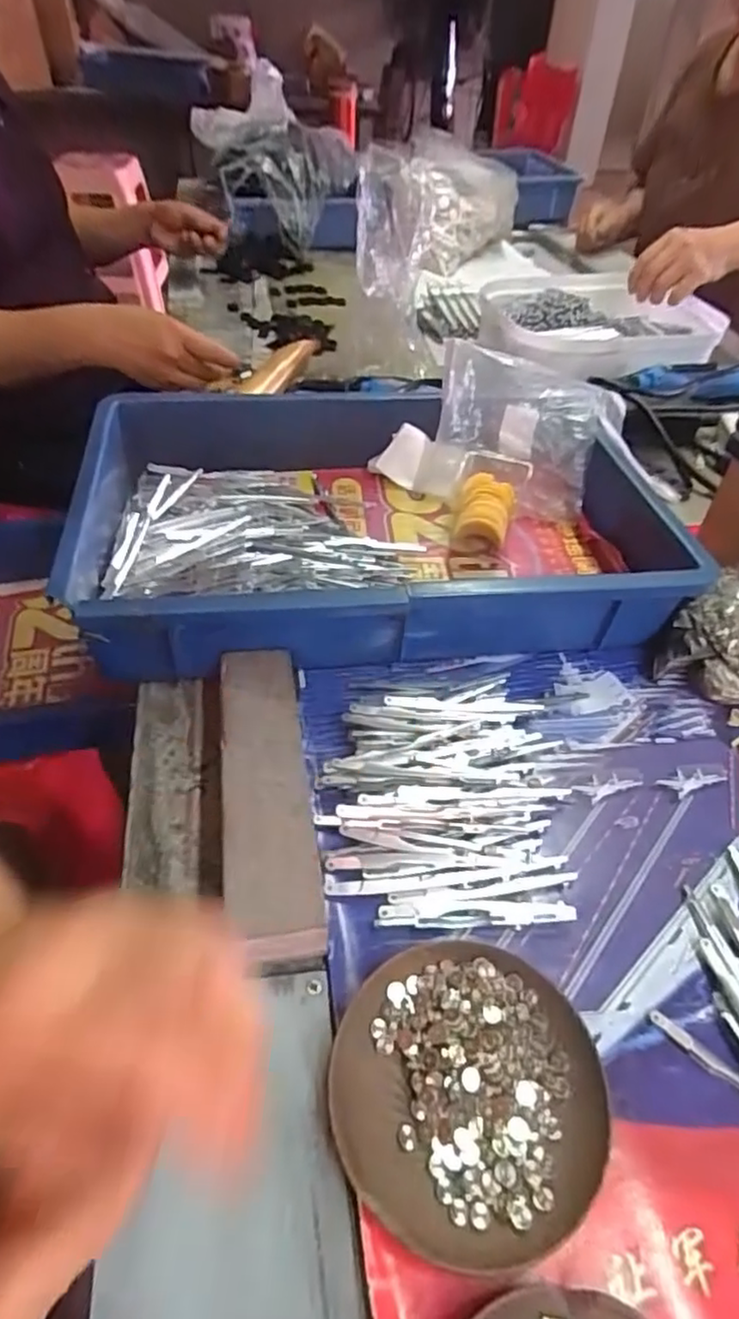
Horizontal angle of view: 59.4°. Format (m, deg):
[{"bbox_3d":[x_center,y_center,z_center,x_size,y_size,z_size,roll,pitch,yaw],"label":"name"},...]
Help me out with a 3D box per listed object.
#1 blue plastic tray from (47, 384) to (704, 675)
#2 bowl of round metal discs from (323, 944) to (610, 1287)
[{"bbox_3d":[0.004,-0.116,0.513,0.431,0.078,0.280,-4,48,-9],"label":"blue plastic tray"},{"bbox_3d":[0.043,0.183,0.279,0.112,0.014,0.115,3,47,-3],"label":"bowl of round metal discs"}]

